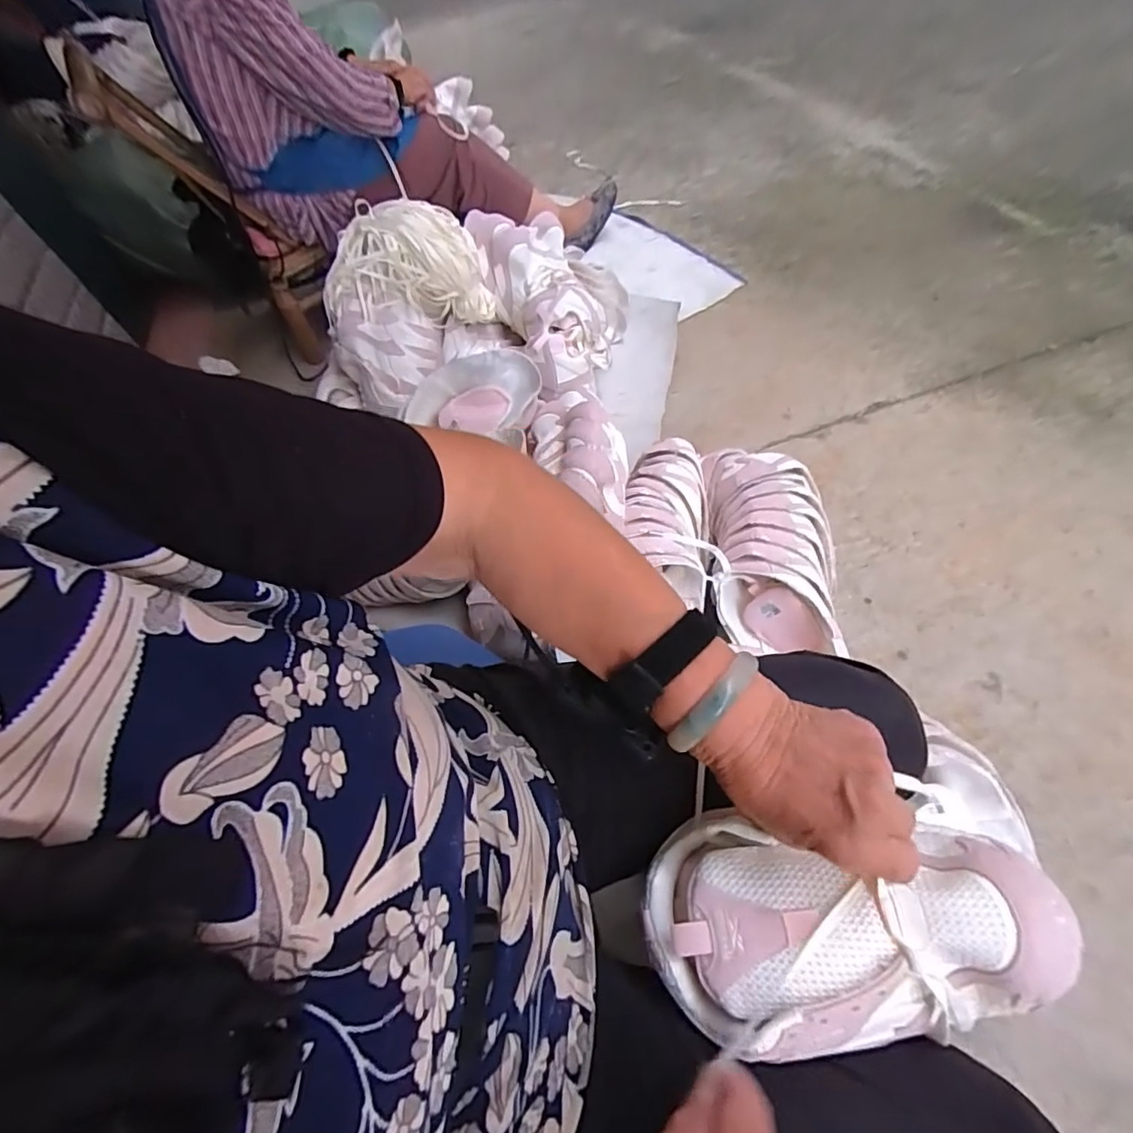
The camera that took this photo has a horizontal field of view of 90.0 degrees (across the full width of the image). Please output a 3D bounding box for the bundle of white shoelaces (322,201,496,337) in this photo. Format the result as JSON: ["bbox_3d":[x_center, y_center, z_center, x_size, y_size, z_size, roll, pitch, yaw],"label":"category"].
[{"bbox_3d":[-0.306,-0.559,1.075,0.288,0.177,0.165,-13,55,4],"label":"bundle of white shoelaces"}]

